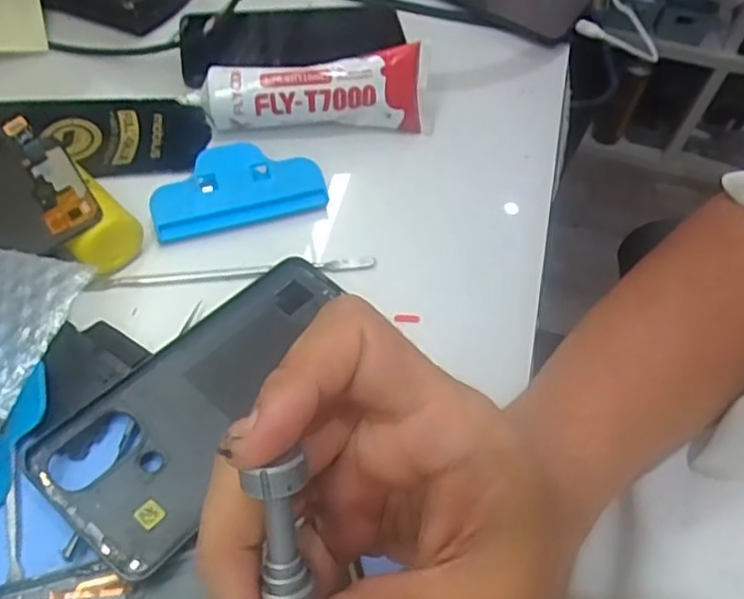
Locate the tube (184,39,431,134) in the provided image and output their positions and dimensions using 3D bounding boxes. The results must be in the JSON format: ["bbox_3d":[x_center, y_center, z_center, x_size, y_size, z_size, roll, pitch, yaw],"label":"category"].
[{"bbox_3d":[-0.035,-0.132,0.426,0.148,0.045,0.033,-8,58,-10],"label":"tube"}]

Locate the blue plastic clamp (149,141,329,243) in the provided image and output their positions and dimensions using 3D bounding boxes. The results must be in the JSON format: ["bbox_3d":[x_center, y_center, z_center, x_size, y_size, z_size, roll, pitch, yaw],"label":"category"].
[{"bbox_3d":[-0.079,-0.066,0.392,0.098,0.021,0.048,-11,58,-12],"label":"blue plastic clamp"}]

